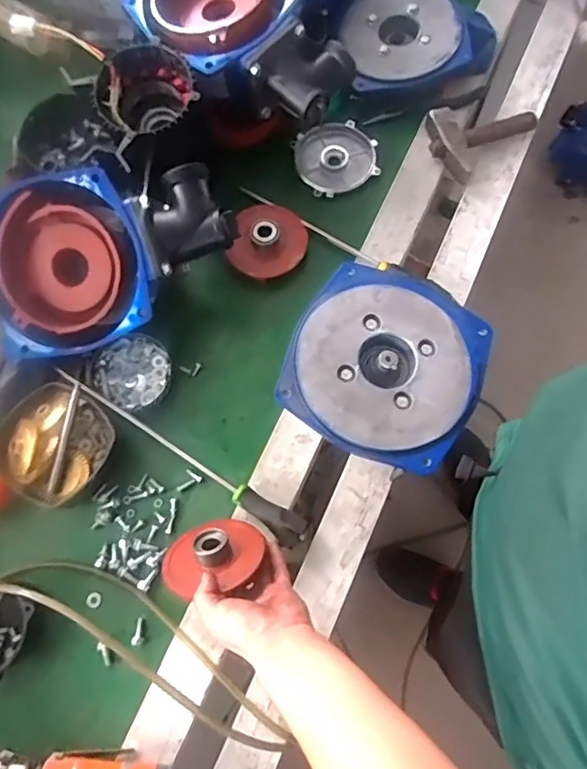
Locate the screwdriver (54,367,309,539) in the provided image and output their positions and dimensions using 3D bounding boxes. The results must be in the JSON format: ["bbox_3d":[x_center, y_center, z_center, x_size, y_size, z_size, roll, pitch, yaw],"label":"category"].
[{"bbox_3d":[-0.144,0.086,0.699,0.367,0.029,0.026,30,76,10],"label":"screwdriver"}]

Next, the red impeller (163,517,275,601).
[{"bbox_3d":[-0.094,0.198,0.647,0.117,0.048,0.113,-8,32,-7],"label":"red impeller"}]

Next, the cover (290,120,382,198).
[{"bbox_3d":[0.061,-0.343,0.851,0.120,0.030,0.120,0,73,1],"label":"cover"}]

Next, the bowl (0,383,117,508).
[{"bbox_3d":[-0.294,0.073,0.698,0.128,0.038,0.141,21,74,7],"label":"bowl"}]

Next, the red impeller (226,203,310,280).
[{"bbox_3d":[-0.034,-0.200,0.786,0.100,0.030,0.101,0,73,1],"label":"red impeller"}]

